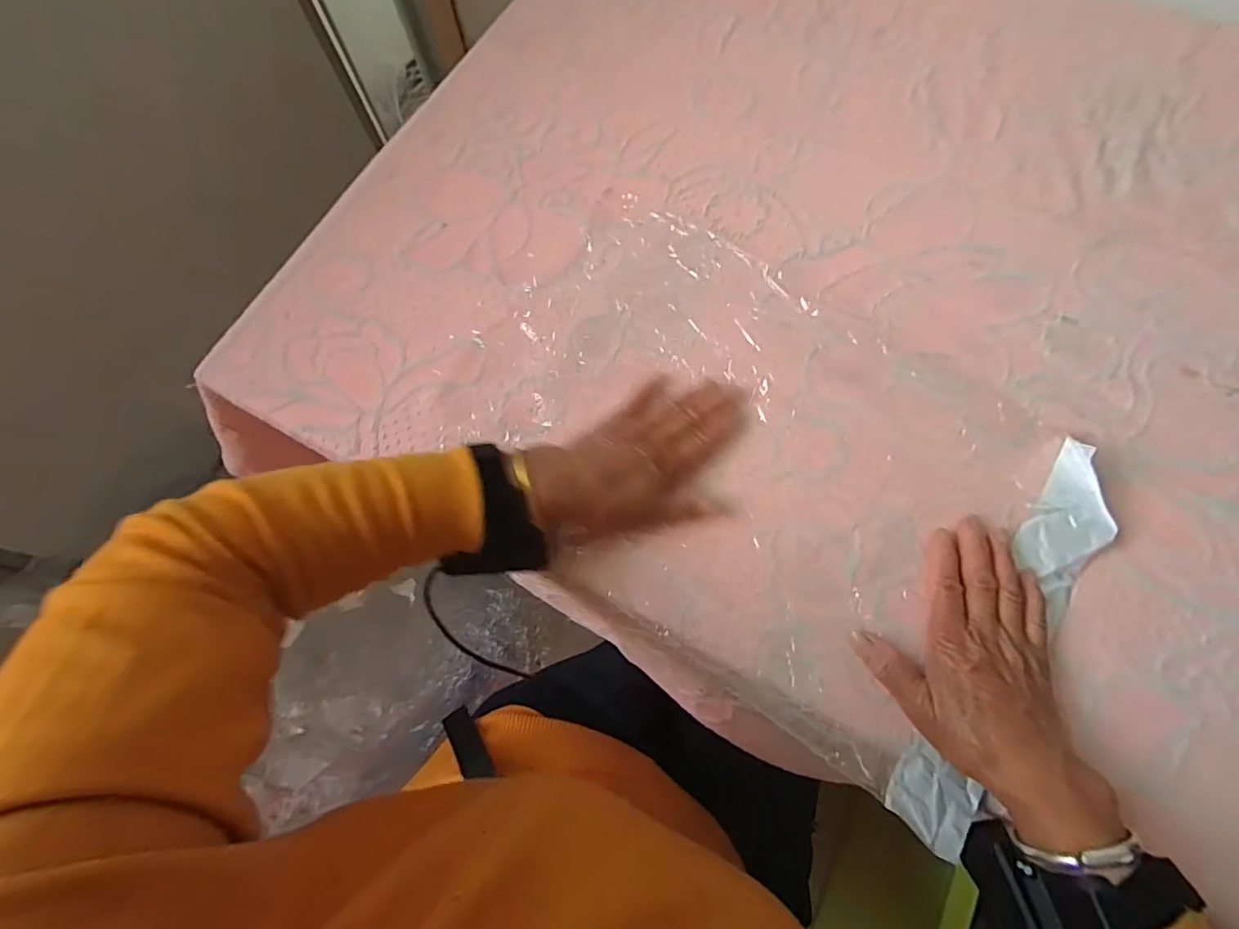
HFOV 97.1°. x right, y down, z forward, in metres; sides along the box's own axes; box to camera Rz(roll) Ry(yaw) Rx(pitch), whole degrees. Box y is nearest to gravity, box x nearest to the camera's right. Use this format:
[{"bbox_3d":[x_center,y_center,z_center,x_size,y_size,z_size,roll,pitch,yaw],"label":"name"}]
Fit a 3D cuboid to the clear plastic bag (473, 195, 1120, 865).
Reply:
[{"bbox_3d":[0.097,-0.009,0.417,0.451,0.016,0.294,37,76,14],"label":"clear plastic bag"}]

